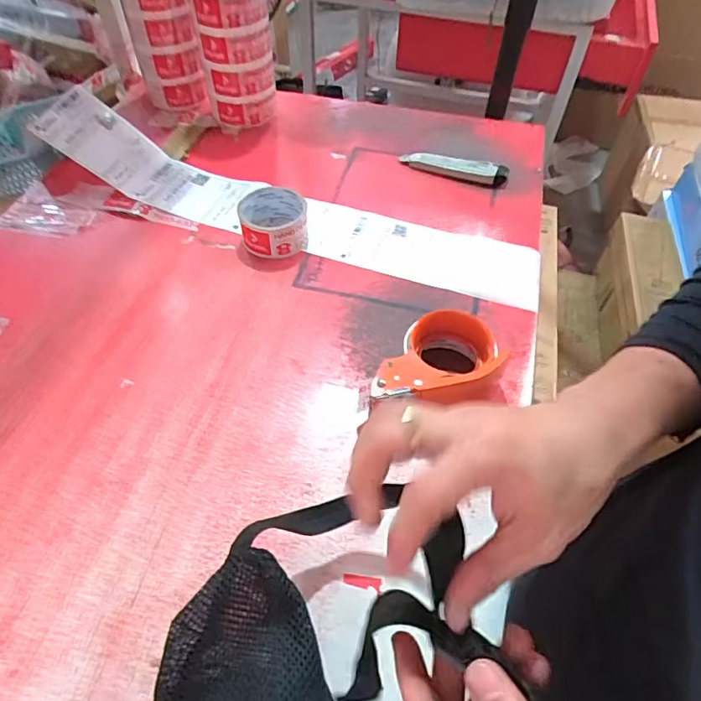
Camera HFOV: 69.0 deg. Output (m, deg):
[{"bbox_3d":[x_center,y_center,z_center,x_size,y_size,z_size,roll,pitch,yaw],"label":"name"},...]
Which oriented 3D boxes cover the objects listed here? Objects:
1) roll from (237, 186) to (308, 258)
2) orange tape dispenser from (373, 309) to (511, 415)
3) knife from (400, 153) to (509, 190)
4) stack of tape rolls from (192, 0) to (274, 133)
[{"bbox_3d":[-0.095,-0.160,0.645,0.083,0.049,0.084,0,53,-1],"label":"roll"},{"bbox_3d":[0.083,0.012,0.510,0.150,0.061,0.094,-12,54,-9],"label":"orange tape dispenser"},{"bbox_3d":[0.149,-0.266,0.742,0.154,0.023,0.037,18,55,12],"label":"knife"},{"bbox_3d":[-0.167,-0.451,0.736,0.098,0.239,0.088,-7,54,-6],"label":"stack of tape rolls"}]

